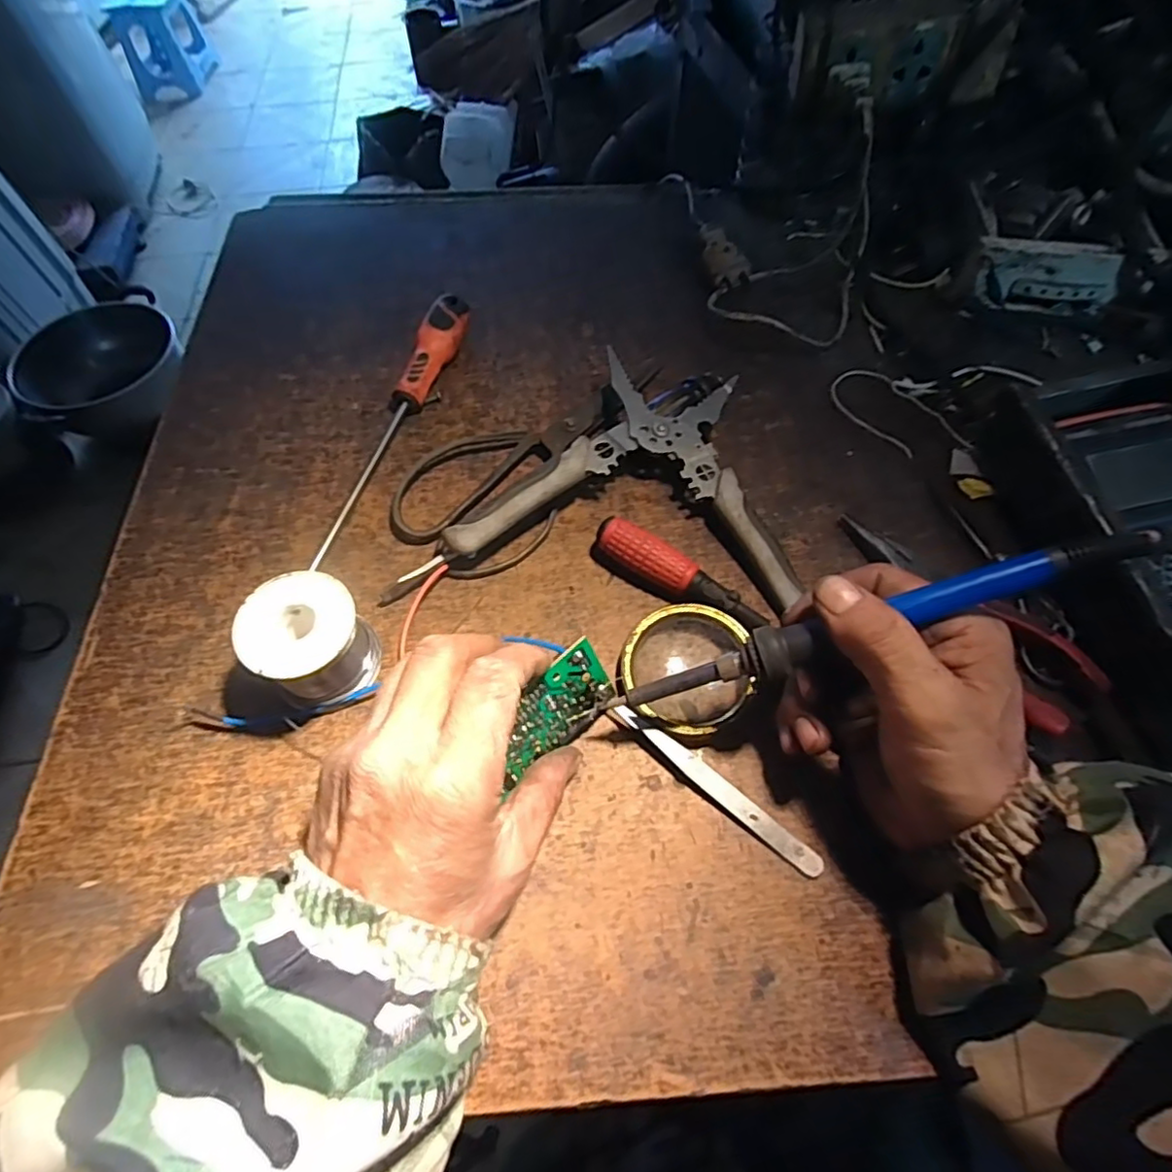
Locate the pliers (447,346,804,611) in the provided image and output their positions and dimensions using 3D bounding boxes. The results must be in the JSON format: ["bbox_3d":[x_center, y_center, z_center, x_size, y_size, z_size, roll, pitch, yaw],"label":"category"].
[{"bbox_3d":[0.034,-0.072,0.376,0.192,0.036,0.163,7,65,6],"label":"pliers"}]

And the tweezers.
[{"bbox_3d":[0.061,0.093,0.296,0.112,0.010,0.012,36,71,18],"label":"tweezers"}]

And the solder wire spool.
[{"bbox_3d":[-0.132,0.026,0.306,0.050,0.051,0.050,-1,64,2],"label":"solder wire spool"}]

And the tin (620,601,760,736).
[{"bbox_3d":[0.051,0.042,0.321,0.064,0.015,0.066,-1,64,2],"label":"tin"}]

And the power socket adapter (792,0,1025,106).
[{"bbox_3d":[0.207,-0.360,0.420,0.135,0.052,0.052,-5,64,0],"label":"power socket adapter"}]

